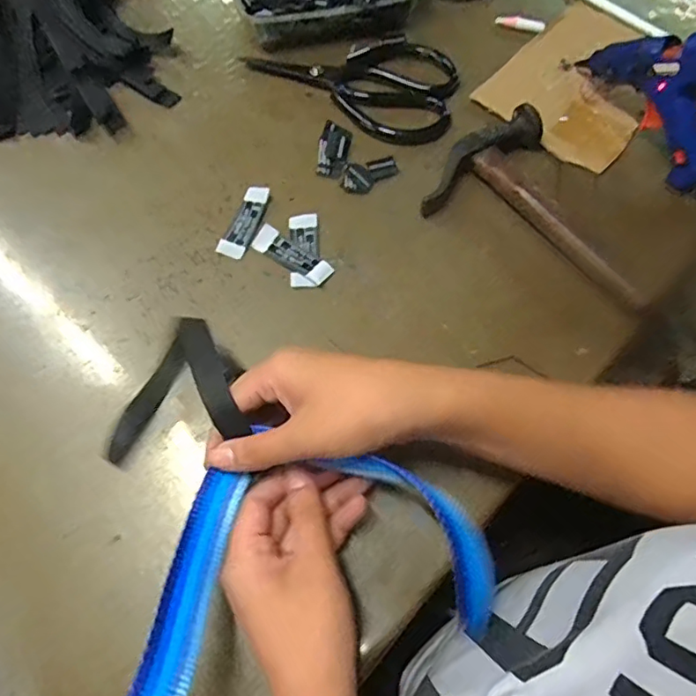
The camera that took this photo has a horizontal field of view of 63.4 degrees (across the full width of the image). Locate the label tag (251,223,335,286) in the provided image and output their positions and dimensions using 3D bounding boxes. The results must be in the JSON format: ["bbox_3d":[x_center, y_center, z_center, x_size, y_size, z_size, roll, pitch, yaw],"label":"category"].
[{"bbox_3d":[-0.041,-0.069,0.414,0.064,0.005,0.020,34,71,12],"label":"label tag"}]

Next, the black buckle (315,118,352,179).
[{"bbox_3d":[-0.012,-0.159,0.450,0.024,0.011,0.048,11,68,3],"label":"black buckle"}]

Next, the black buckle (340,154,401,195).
[{"bbox_3d":[0.017,-0.139,0.446,0.051,0.004,0.027,-29,72,-13],"label":"black buckle"}]

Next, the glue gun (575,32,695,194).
[{"bbox_3d":[0.238,-0.202,0.410,0.025,0.124,0.136,-27,71,-12],"label":"glue gun"}]

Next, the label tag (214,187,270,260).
[{"bbox_3d":[-0.078,-0.096,0.427,0.021,0.005,0.063,19,68,6],"label":"label tag"}]

